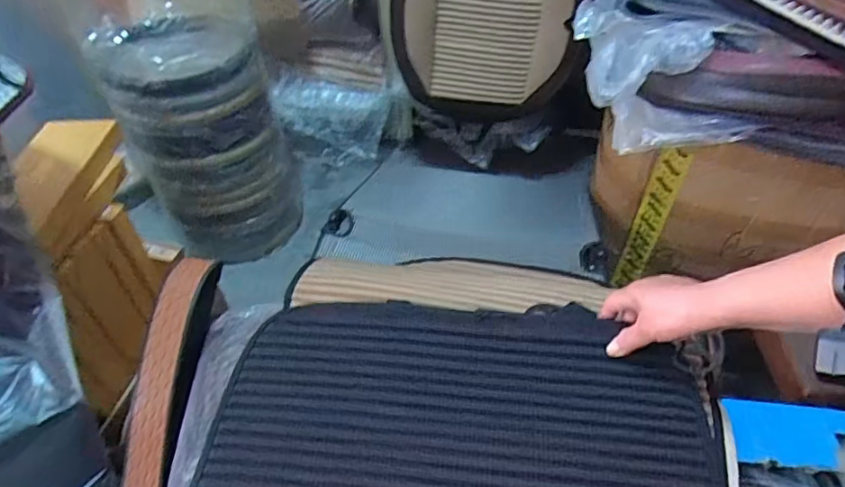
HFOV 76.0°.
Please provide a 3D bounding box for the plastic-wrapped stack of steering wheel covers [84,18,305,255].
[{"bbox_3d":[-0.587,-0.290,1.505,0.368,0.579,0.397,-21,50,-17],"label":"plastic-wrapped stack of steering wheel covers"}]

